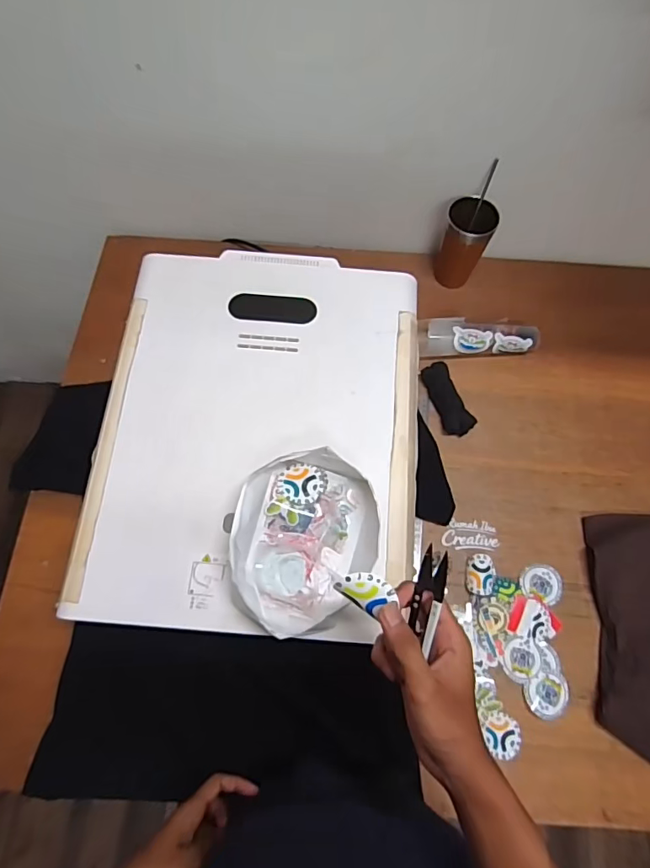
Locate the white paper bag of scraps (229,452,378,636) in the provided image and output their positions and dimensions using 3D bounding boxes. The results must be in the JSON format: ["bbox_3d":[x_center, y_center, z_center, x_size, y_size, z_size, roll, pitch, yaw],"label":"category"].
[{"bbox_3d":[-0.019,0.121,0.550,0.163,0.049,0.196,4,69,-1],"label":"white paper bag of scraps"}]

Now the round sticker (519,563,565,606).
[{"bbox_3d":[0.321,0.220,0.720,0.061,0.007,0.053,24,70,7],"label":"round sticker"}]

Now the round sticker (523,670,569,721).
[{"bbox_3d":[0.304,0.356,0.665,0.061,0.006,0.056,0,69,0],"label":"round sticker"}]

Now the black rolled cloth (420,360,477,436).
[{"bbox_3d":[0.205,-0.057,0.815,0.048,0.028,0.127,-18,71,-9],"label":"black rolled cloth"}]

